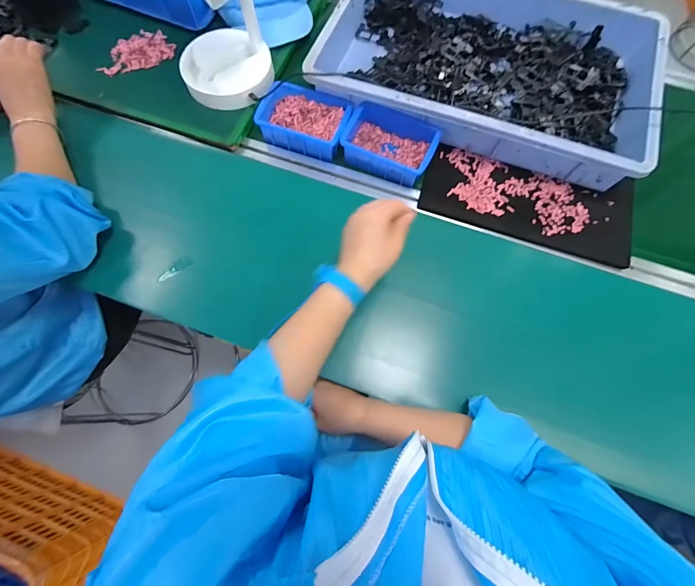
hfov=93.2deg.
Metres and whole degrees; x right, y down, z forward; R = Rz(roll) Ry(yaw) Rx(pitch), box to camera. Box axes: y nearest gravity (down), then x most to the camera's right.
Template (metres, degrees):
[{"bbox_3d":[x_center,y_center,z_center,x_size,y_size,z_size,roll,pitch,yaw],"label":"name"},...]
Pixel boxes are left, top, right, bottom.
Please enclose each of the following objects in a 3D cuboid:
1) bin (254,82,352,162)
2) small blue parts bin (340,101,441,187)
[{"bbox_3d":[-0.075,-0.302,0.585,0.152,0.060,0.102,15,73,4],"label":"bin"},{"bbox_3d":[0.073,-0.255,0.557,0.149,0.044,0.106,22,74,7],"label":"small blue parts bin"}]

